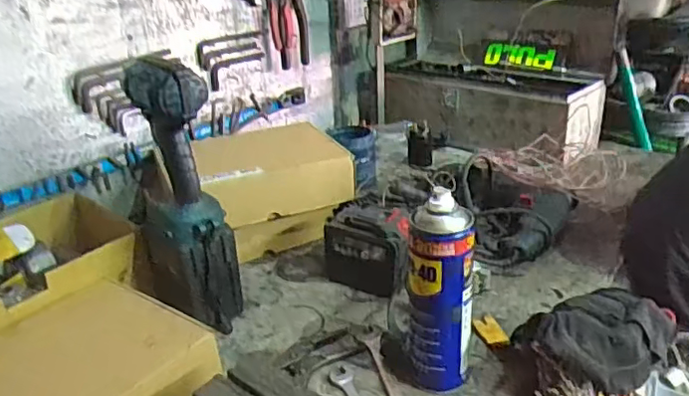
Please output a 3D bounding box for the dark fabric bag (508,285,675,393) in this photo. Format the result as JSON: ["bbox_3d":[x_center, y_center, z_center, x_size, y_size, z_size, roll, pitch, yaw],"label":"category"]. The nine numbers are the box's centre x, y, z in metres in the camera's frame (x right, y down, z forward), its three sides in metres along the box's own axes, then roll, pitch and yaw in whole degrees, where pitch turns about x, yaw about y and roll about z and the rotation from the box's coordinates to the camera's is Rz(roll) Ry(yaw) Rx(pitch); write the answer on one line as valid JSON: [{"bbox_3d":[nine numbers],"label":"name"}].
[{"bbox_3d":[0.260,0.139,0.637,0.156,0.064,0.108,-13,26,-19],"label":"dark fabric bag"}]

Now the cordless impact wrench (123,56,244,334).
[{"bbox_3d":[-0.201,0.000,0.748,0.105,0.325,0.134,-13,26,-21],"label":"cordless impact wrench"}]

